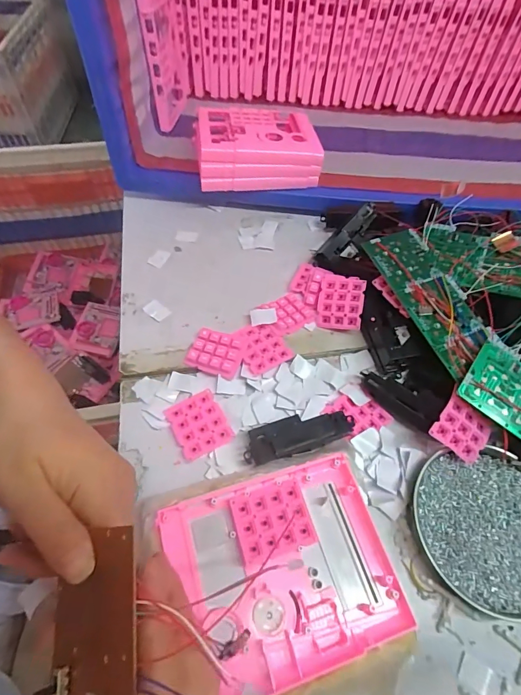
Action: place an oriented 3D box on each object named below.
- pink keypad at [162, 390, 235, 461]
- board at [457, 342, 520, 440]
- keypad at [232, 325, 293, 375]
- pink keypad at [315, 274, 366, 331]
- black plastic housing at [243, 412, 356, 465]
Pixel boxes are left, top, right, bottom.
[{"bbox_3d":[-0.061,0.076,0.376,0.050,0.006,0.058,-26,63,-18],"label":"pink keypad"},{"bbox_3d":[0.228,0.038,0.353,0.070,0.005,0.066,37,73,7],"label":"board"},{"bbox_3d":[0.001,-0.003,0.413,0.050,0.009,0.056,-27,65,-20],"label":"keypad"},{"bbox_3d":[0.093,-0.054,0.439,0.051,0.011,0.064,8,82,22],"label":"pink keypad"},{"bbox_3d":[0.037,0.083,0.359,0.106,0.027,0.039,-12,60,-11],"label":"black plastic housing"}]

